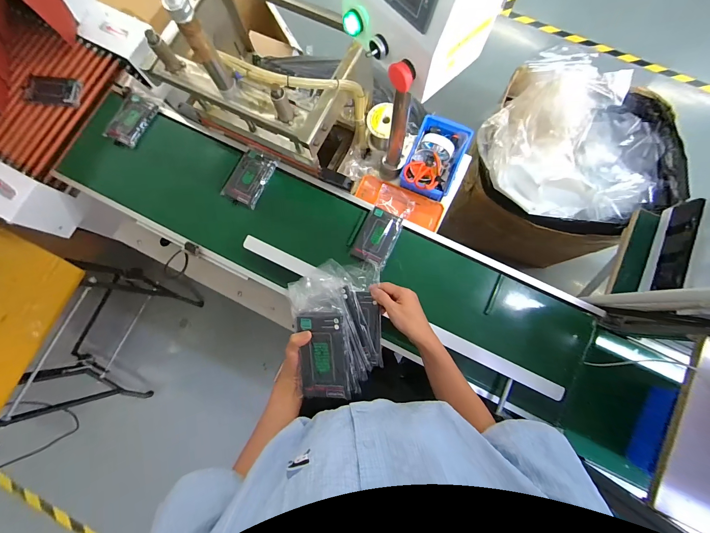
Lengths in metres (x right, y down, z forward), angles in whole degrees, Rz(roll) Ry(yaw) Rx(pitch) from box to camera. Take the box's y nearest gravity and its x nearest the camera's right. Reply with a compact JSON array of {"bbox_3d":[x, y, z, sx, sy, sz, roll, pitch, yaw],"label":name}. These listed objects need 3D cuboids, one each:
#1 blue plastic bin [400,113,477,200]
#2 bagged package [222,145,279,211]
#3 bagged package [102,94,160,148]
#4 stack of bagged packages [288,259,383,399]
[{"bbox_3d":[0.218,-0.292,0.831,0.140,0.079,0.221,21,82,5],"label":"blue plastic bin"},{"bbox_3d":[-0.268,-0.232,0.800,0.095,0.040,0.153,28,83,6],"label":"bagged package"},{"bbox_3d":[-0.609,-0.395,0.835,0.106,0.026,0.144,21,82,5],"label":"bagged package"},{"bbox_3d":[-0.034,0.102,0.520,0.146,0.069,0.219,-2,81,1],"label":"stack of bagged packages"}]

